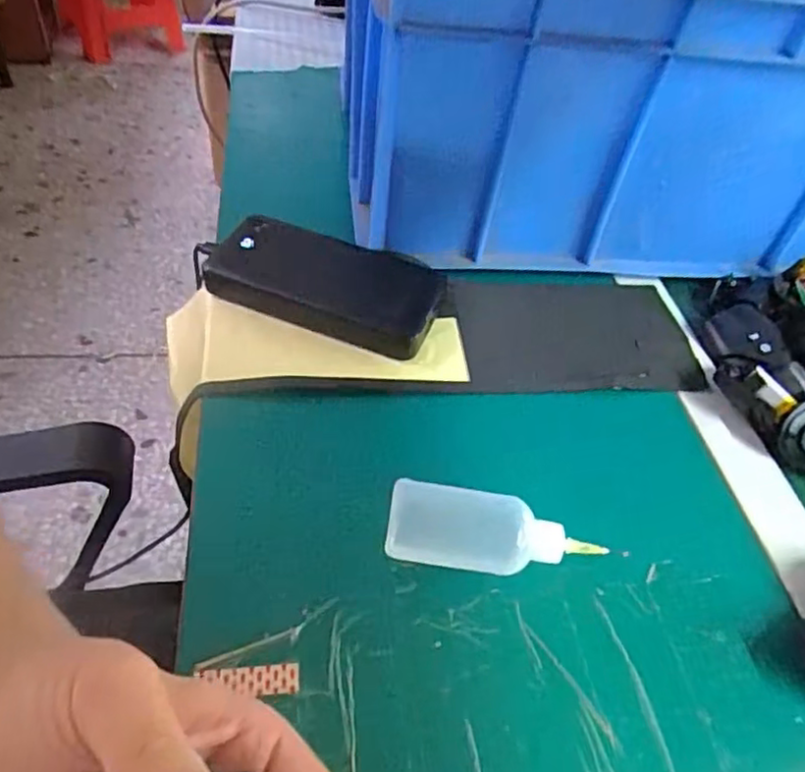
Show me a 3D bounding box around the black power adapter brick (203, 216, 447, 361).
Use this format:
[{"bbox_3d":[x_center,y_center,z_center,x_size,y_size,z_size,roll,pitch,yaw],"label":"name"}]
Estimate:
[{"bbox_3d":[-0.051,-0.070,0.434,0.155,0.030,0.072,18,48,10],"label":"black power adapter brick"}]

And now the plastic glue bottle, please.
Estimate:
[{"bbox_3d":[0.043,0.075,0.318,0.100,0.033,0.029,9,48,2],"label":"plastic glue bottle"}]

